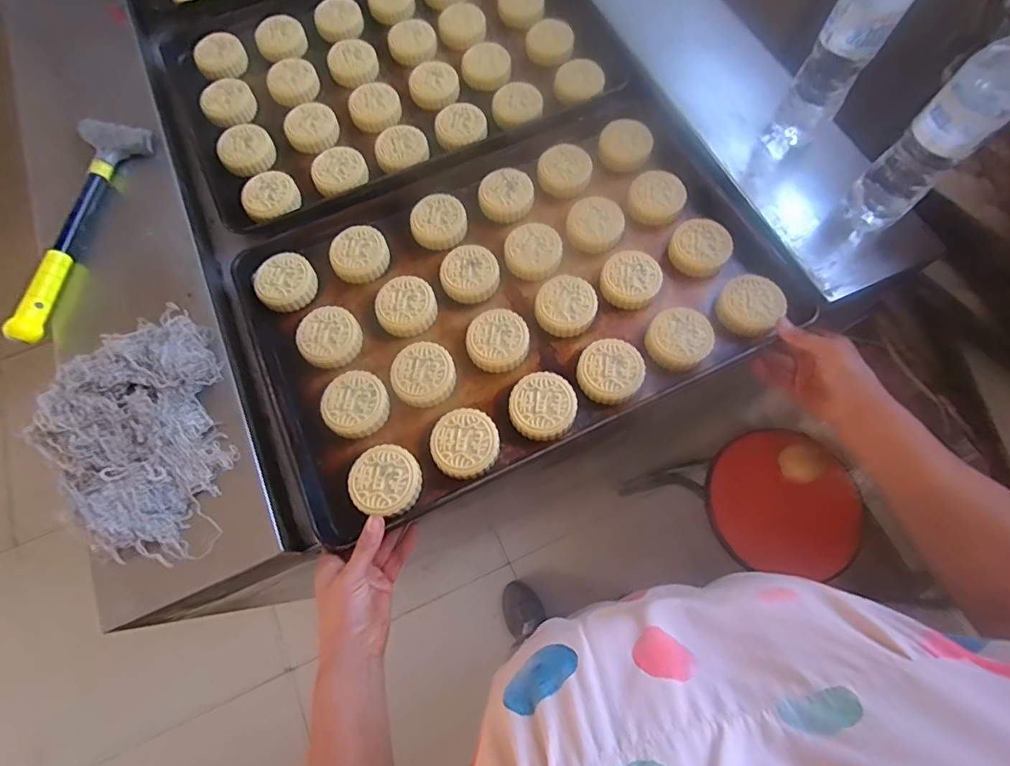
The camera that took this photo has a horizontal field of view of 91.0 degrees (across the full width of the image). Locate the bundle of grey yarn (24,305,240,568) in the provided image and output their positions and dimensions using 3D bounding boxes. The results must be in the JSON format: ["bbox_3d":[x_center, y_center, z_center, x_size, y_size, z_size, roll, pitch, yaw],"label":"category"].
[{"bbox_3d":[-0.369,0.044,0.491,0.157,0.061,0.254,-19,65,-7],"label":"bundle of grey yarn"}]

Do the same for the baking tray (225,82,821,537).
[{"bbox_3d":[0.003,-0.125,0.602,0.590,0.054,0.400,-25,72,-9],"label":"baking tray"}]

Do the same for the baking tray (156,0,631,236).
[{"bbox_3d":[-0.180,-0.492,0.739,0.608,0.056,0.446,-27,66,-11],"label":"baking tray"}]

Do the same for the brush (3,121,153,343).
[{"bbox_3d":[-0.529,-0.193,0.602,0.092,0.024,0.305,8,65,5],"label":"brush"}]

